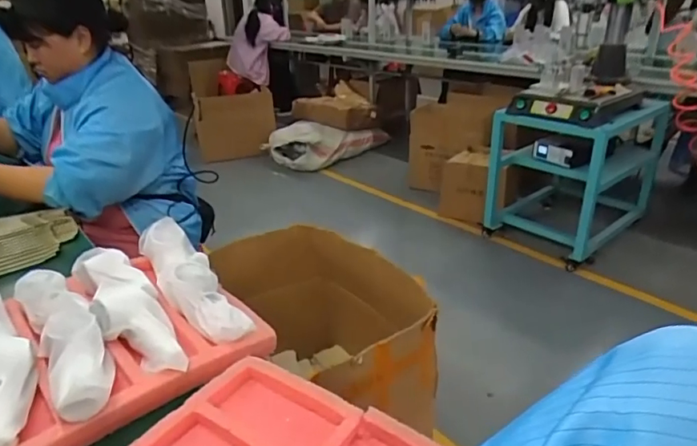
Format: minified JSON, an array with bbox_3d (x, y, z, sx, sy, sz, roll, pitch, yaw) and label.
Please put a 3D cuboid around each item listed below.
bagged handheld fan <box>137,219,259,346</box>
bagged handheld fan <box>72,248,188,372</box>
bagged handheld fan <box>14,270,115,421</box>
[{"bbox_3d":[-0.240,0.077,0.727,0.077,0.049,0.304,-18,31,-32],"label":"bagged handheld fan"},{"bbox_3d":[-0.300,0.107,0.664,0.083,0.048,0.292,-18,31,-32],"label":"bagged handheld fan"},{"bbox_3d":[-0.352,0.136,0.613,0.070,0.048,0.279,-20,31,-34],"label":"bagged handheld fan"}]

